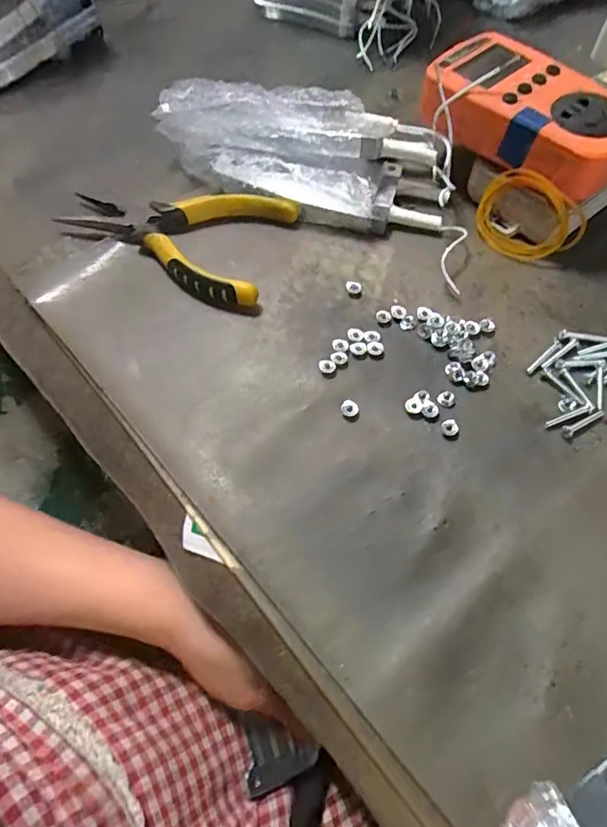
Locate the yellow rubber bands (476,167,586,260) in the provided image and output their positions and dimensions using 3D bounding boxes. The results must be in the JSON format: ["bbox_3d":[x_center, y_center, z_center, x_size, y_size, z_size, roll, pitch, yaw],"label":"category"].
[{"bbox_3d":[0.140,-0.122,0.325,0.063,0.048,0.018,30,39,18],"label":"yellow rubber bands"}]

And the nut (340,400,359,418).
[{"bbox_3d":[0.025,-0.003,0.284,0.009,0.005,0.009,-1,63,2],"label":"nut"}]

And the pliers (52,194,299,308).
[{"bbox_3d":[-0.087,-0.117,0.340,0.145,0.017,0.085,13,64,8],"label":"pliers"}]

